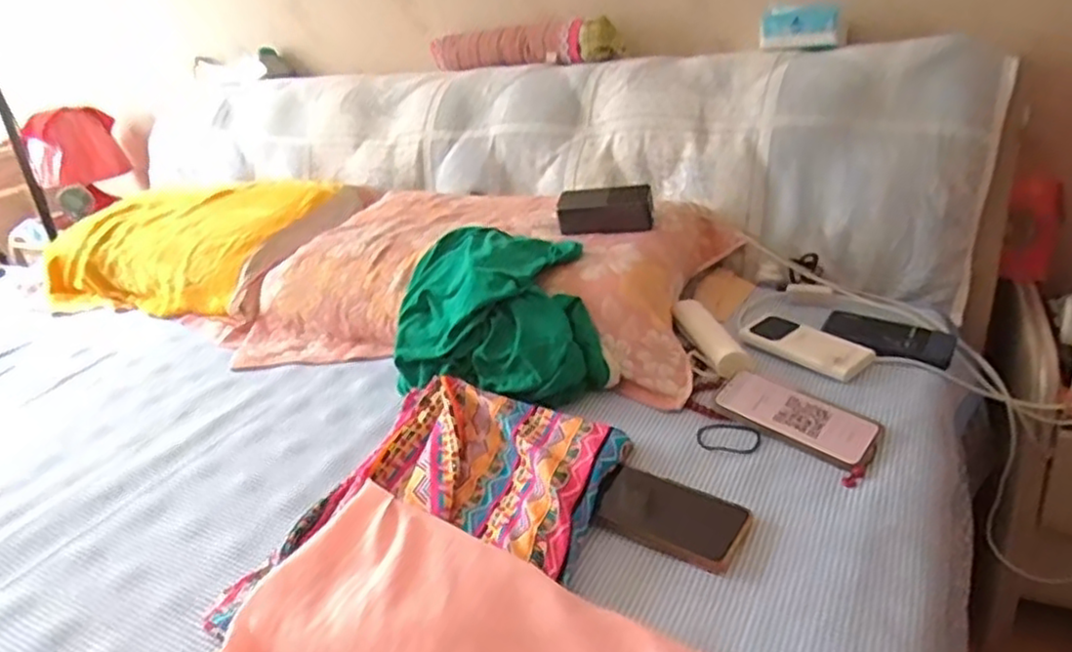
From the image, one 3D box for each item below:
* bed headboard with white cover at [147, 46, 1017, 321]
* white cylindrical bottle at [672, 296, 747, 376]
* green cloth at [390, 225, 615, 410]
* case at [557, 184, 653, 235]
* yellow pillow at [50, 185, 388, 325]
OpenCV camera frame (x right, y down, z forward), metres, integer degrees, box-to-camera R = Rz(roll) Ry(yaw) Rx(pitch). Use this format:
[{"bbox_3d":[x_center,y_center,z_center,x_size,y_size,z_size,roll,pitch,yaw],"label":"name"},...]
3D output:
[{"bbox_3d":[-0.178,-0.341,1.391,1.824,0.317,0.253,9,30,30],"label":"bed headboard with white cover"},{"bbox_3d":[0.219,0.011,0.876,0.041,0.030,0.148,-12,38,-12],"label":"white cylindrical bottle"},{"bbox_3d":[-0.047,-0.021,0.883,0.250,0.138,0.227,-3,26,7],"label":"green cloth"},{"bbox_3d":[0.097,-0.163,0.975,0.129,0.057,0.037,-2,26,11],"label":"case"},{"bbox_3d":[-0.639,-0.161,1.333,0.590,0.157,0.361,6,29,24],"label":"yellow pillow"}]

